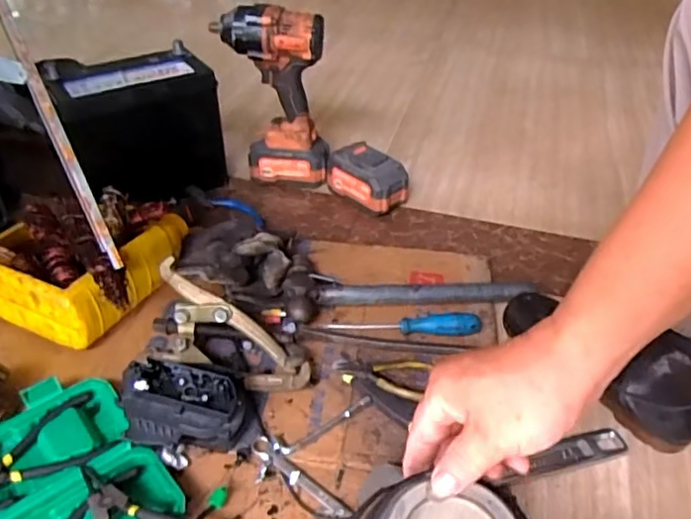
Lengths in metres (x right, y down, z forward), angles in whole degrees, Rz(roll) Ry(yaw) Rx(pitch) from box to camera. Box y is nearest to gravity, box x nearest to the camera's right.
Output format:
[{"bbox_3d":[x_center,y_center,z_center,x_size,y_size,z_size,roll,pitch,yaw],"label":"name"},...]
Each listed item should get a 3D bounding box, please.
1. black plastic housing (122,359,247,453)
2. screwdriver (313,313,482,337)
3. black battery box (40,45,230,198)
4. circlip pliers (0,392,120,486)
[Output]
[{"bbox_3d":[-0.163,0.151,0.594,0.122,0.079,0.077,0,40,-2],"label":"black plastic housing"},{"bbox_3d":[0.065,0.080,0.730,0.203,0.025,0.020,2,40,1],"label":"screwdriver"},{"bbox_3d":[-0.326,-0.213,0.939,0.227,0.197,0.127,-20,44,-24],"label":"black battery box"},{"bbox_3d":[-0.317,0.191,0.579,0.155,0.009,0.083,-19,44,-23],"label":"circlip pliers"}]

